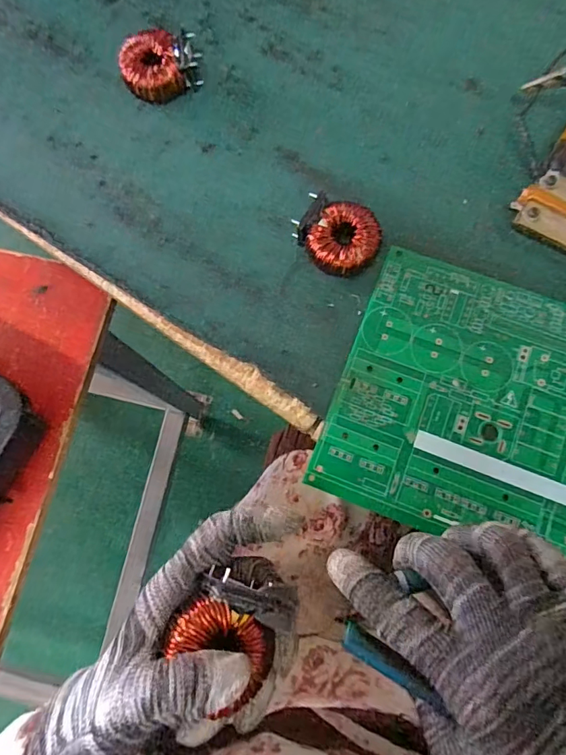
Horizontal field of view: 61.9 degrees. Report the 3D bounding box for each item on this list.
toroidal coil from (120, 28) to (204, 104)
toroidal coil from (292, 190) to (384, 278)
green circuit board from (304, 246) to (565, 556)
[{"bbox_3d":[-0.097,-0.249,0.378,0.060,0.029,0.050,-21,78,-4],"label":"toroidal coil"},{"bbox_3d":[0.039,-0.101,0.341,0.052,0.028,0.056,0,77,0],"label":"toroidal coil"},{"bbox_3d":[0.167,0.031,0.320,0.255,0.006,0.182,21,78,5],"label":"green circuit board"}]

